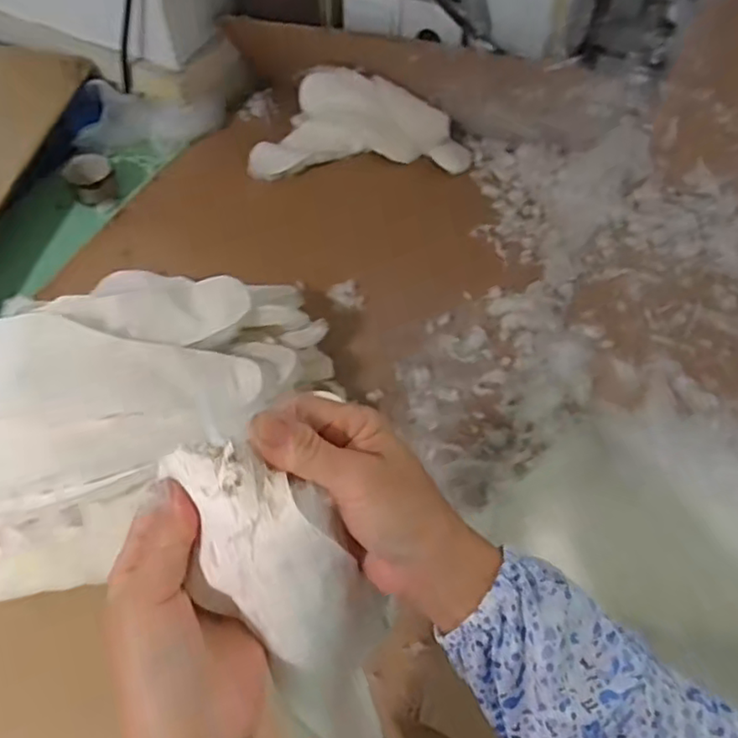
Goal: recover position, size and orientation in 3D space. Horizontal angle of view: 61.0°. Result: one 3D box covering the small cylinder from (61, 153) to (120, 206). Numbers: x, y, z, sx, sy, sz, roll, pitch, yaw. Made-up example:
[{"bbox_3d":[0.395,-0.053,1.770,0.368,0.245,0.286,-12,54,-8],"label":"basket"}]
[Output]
[{"bbox_3d":[-0.363,-0.250,0.822,0.060,0.037,0.065,-22,64,-12],"label":"small cylinder"}]

